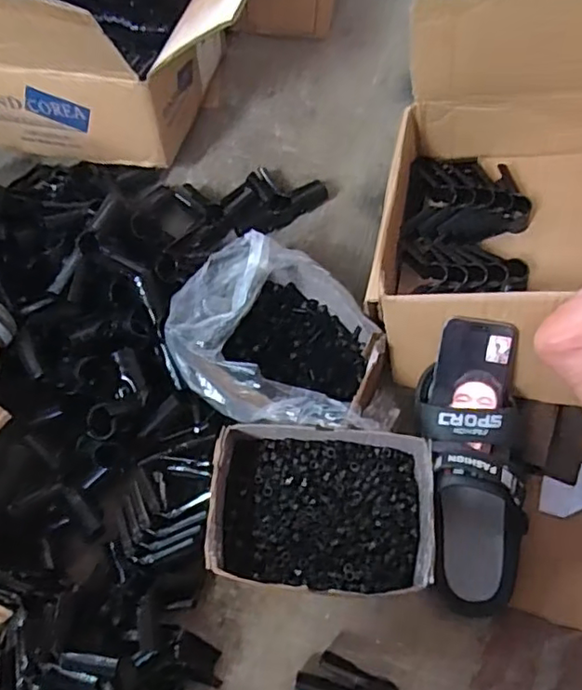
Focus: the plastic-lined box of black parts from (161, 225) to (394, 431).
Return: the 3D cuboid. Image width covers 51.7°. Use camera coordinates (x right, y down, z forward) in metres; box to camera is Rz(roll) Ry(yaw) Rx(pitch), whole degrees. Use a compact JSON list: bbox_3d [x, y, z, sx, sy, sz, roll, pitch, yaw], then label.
[{"bbox_3d":[-0.009,-0.005,0.656,0.230,0.124,0.196,10,67,5],"label":"plastic-lined box of black parts"}]

